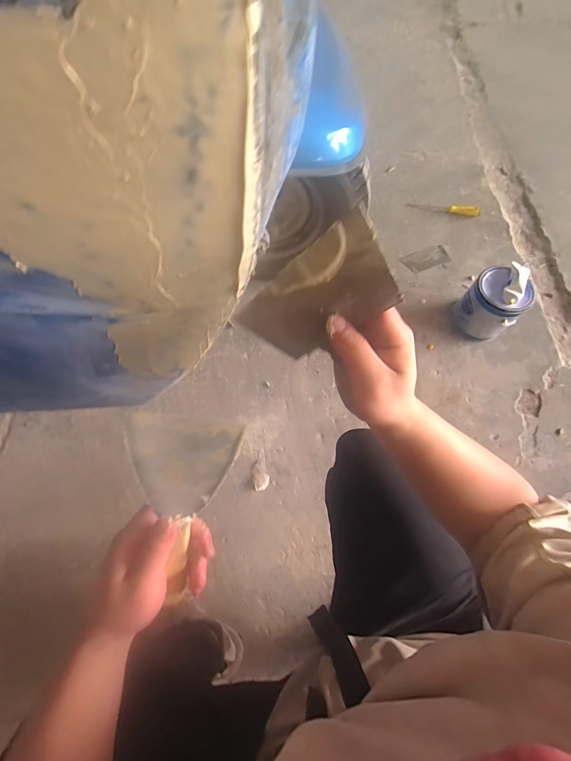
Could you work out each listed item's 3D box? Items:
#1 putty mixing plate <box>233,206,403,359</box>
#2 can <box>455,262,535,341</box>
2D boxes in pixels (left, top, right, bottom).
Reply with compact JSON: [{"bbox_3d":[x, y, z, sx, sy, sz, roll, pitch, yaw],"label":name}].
[{"bbox_3d":[0.025,-0.059,0.267,0.074,0.139,0.005,28,56,-26],"label":"putty mixing plate"},{"bbox_3d":[0.598,-0.225,1.018,0.150,0.191,0.163,39,75,13],"label":"can"}]

